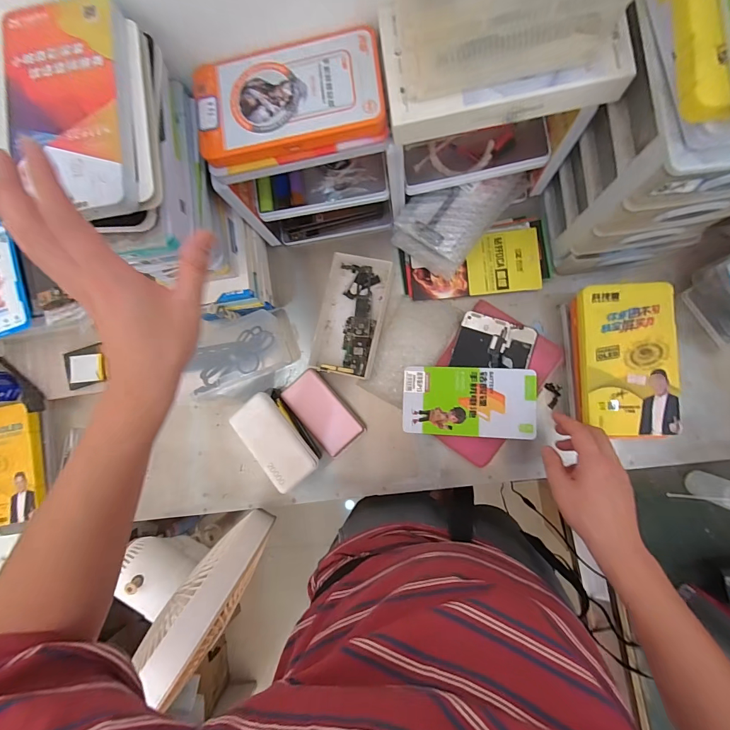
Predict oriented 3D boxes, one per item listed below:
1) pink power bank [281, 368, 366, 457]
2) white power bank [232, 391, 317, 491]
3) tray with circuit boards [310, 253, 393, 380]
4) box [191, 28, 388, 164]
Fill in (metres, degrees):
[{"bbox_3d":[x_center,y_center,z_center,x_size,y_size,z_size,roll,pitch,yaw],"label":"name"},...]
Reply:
[{"bbox_3d":[-0.063,0.071,0.550,0.067,0.021,0.128,-41,82,3],"label":"pink power bank"},{"bbox_3d":[-0.131,0.110,0.508,0.066,0.030,0.134,-40,82,4],"label":"white power bank"},{"bbox_3d":[-0.022,-0.079,0.547,0.098,0.031,0.187,11,88,9],"label":"tray with circuit boards"},{"bbox_3d":[-0.078,-0.273,0.368,0.189,0.026,0.104,-10,85,7],"label":"box"}]

